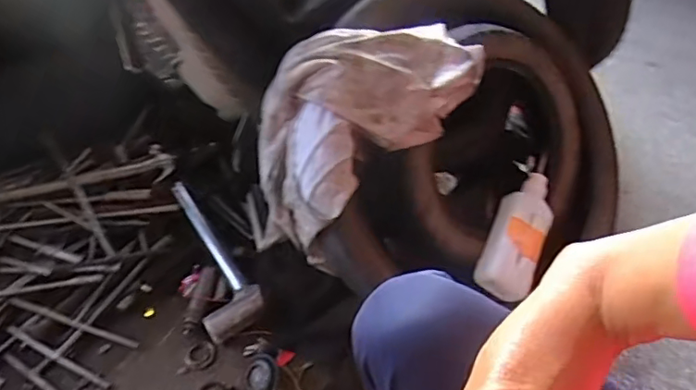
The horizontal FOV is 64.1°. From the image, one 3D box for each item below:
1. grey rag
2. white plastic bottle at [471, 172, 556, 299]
[{"bbox_3d":[0.029,-0.093,0.785,0.323,0.242,0.171,-29,52,-27],"label":"grey rag"},{"bbox_3d":[0.259,0.056,0.849,0.080,0.063,0.217,27,61,4],"label":"white plastic bottle"}]

